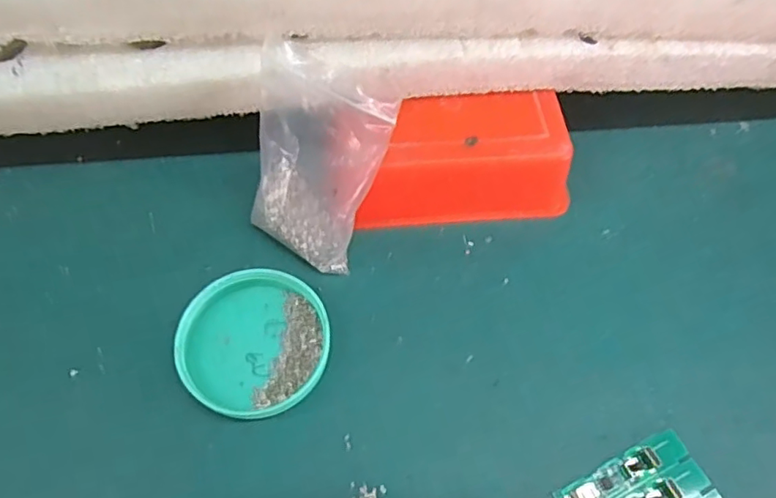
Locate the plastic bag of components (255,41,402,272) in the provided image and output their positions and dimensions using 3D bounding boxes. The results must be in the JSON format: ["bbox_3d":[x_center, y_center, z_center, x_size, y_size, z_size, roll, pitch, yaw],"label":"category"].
[{"bbox_3d":[-0.034,-0.042,0.265,0.064,0.094,0.026,32,36,11],"label":"plastic bag of components"}]

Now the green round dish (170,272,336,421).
[{"bbox_3d":[-0.060,0.042,0.257,0.065,0.016,0.066,1,61,-2],"label":"green round dish"}]

